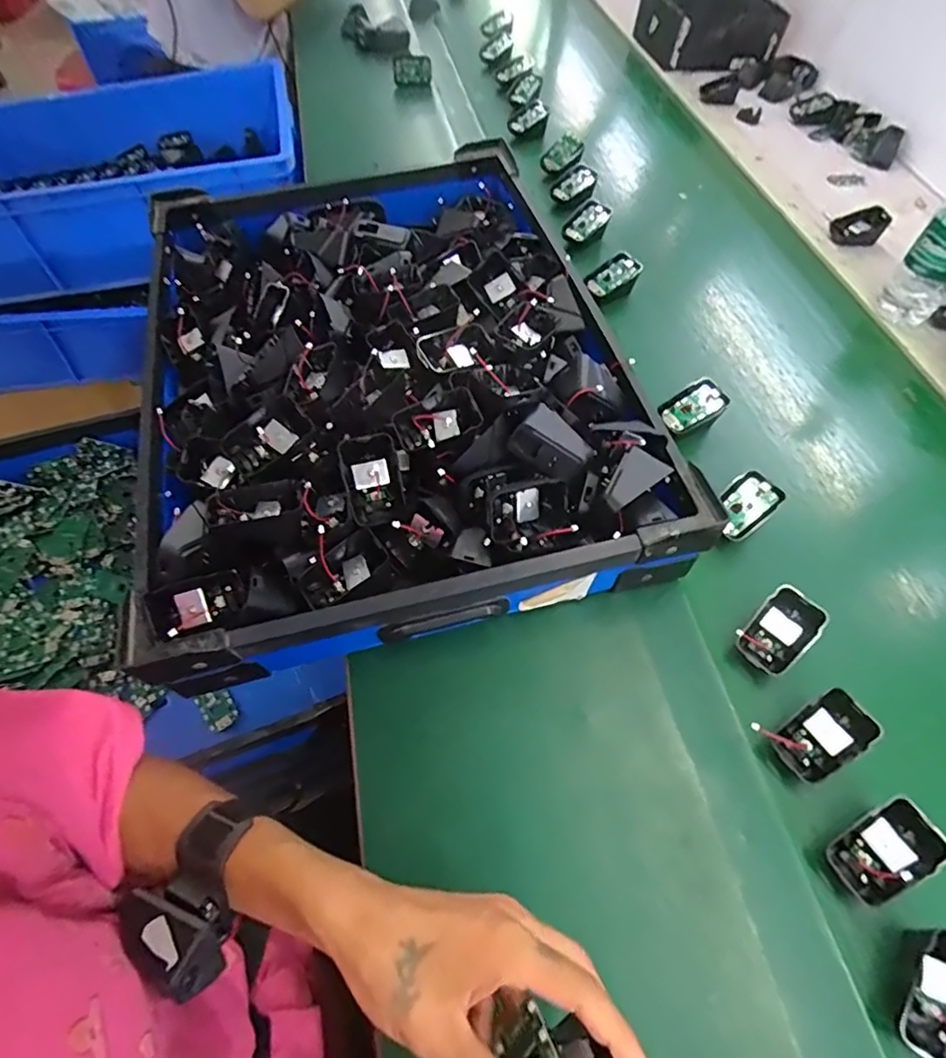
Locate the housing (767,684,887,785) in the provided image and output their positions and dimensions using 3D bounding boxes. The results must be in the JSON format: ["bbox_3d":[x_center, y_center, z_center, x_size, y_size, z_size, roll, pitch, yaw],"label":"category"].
[{"bbox_3d":[0.263,0.156,0.425,0.069,0.024,0.044,-38,63,3],"label":"housing"}]

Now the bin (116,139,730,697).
[{"bbox_3d":[-0.101,-0.182,0.579,0.446,0.123,0.614,-13,60,-10],"label":"bin"}]

